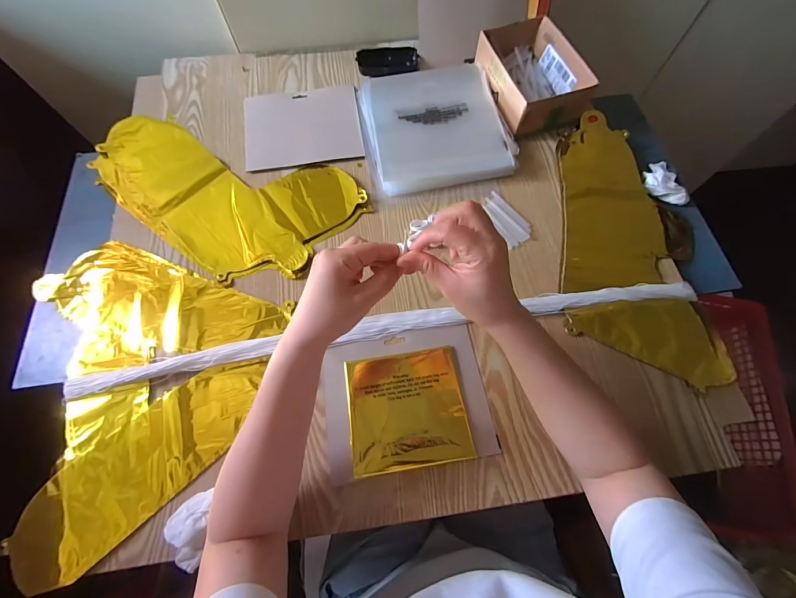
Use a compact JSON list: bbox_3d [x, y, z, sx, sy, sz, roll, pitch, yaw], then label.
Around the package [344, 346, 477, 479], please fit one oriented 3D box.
[{"bbox_3d":[0.010,0.128,0.408,0.135,0.011,0.129,-8,67,-4],"label":"package"}]

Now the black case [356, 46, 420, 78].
[{"bbox_3d":[-0.019,-0.430,0.625,0.105,0.022,0.054,-11,67,-5],"label":"black case"}]

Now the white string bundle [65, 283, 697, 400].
[{"bbox_3d":[-0.006,0.037,0.441,0.781,0.016,0.042,-9,67,-4],"label":"white string bundle"}]

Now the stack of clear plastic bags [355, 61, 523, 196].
[{"bbox_3d":[0.057,-0.288,0.564,0.217,0.036,0.237,-11,67,-4],"label":"stack of clear plastic bags"}]

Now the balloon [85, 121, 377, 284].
[{"bbox_3d":[-0.273,-0.181,0.535,0.404,0.010,0.231,34,71,14],"label":"balloon"}]

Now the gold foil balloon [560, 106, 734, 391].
[{"bbox_3d":[0.336,-0.098,0.499,0.197,0.017,0.410,6,67,3],"label":"gold foil balloon"}]

